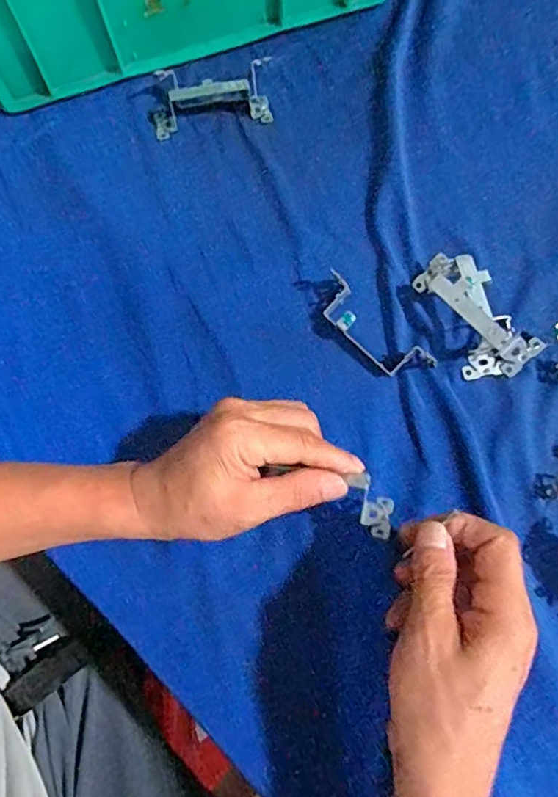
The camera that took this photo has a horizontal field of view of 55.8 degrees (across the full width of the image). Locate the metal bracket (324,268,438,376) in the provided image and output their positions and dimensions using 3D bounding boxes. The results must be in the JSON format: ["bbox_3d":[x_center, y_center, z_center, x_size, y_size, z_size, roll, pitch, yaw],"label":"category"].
[{"bbox_3d":[0.069,-0.052,0.397,0.104,0.021,0.034,42,77,14],"label":"metal bracket"}]

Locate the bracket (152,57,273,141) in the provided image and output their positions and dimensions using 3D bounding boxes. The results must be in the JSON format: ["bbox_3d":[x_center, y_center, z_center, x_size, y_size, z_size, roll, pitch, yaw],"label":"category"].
[{"bbox_3d":[-0.061,-0.270,0.473,0.110,0.028,0.051,-14,71,-3],"label":"bracket"}]

